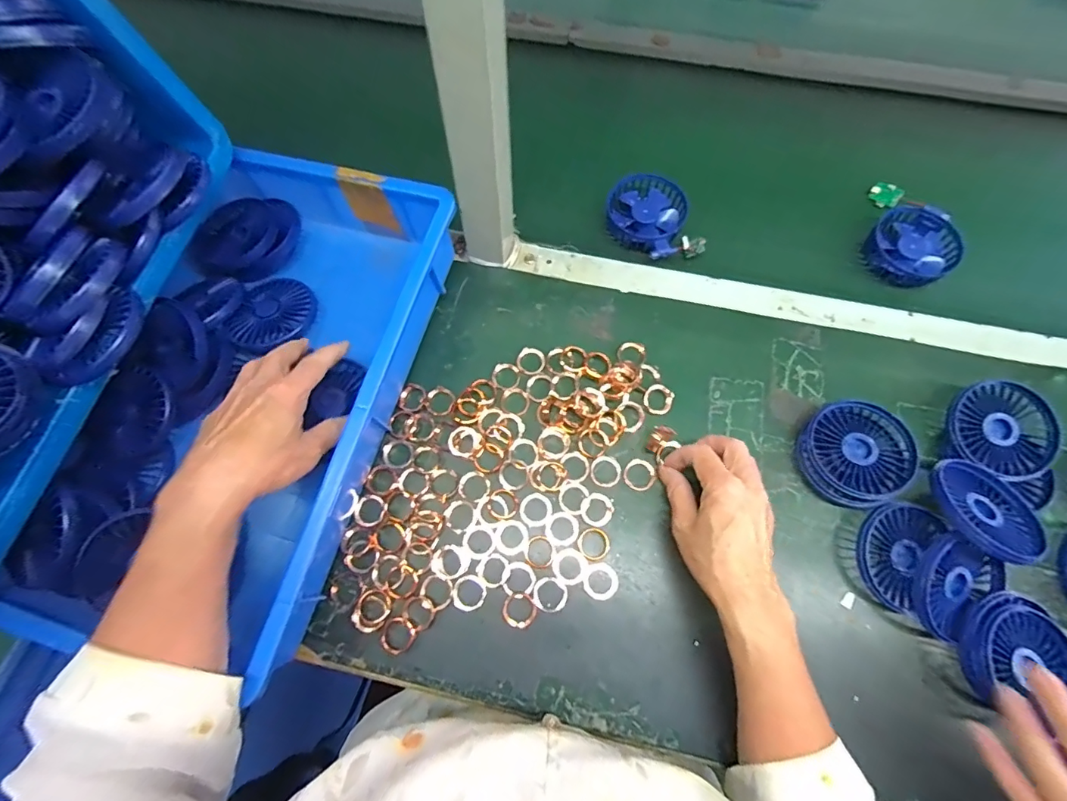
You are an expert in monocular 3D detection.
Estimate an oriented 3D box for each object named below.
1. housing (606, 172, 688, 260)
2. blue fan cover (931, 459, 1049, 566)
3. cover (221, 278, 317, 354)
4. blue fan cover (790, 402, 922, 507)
[{"bbox_3d":[0.127,-0.212,0.544,0.088,0.022,0.101,18,71,8],"label":"housing"},{"bbox_3d":[0.369,0.089,0.389,0.085,0.013,0.091,38,52,19],"label":"blue fan cover"},{"bbox_3d":[-0.258,-0.086,0.471,0.079,0.016,0.080,4,69,3],"label":"cover"},{"bbox_3d":[0.288,0.046,0.426,0.094,0.023,0.087,-27,71,-8],"label":"blue fan cover"}]

